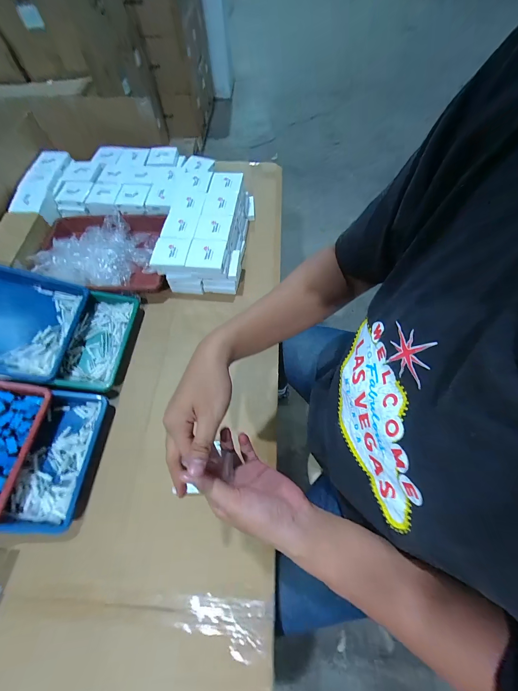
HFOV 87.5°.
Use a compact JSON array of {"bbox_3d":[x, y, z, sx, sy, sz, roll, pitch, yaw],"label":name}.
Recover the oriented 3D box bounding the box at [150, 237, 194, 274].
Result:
[{"bbox_3d":[-0.204,-0.215,0.645,0.084,0.040,0.081,7,63,6],"label":"box"}]

